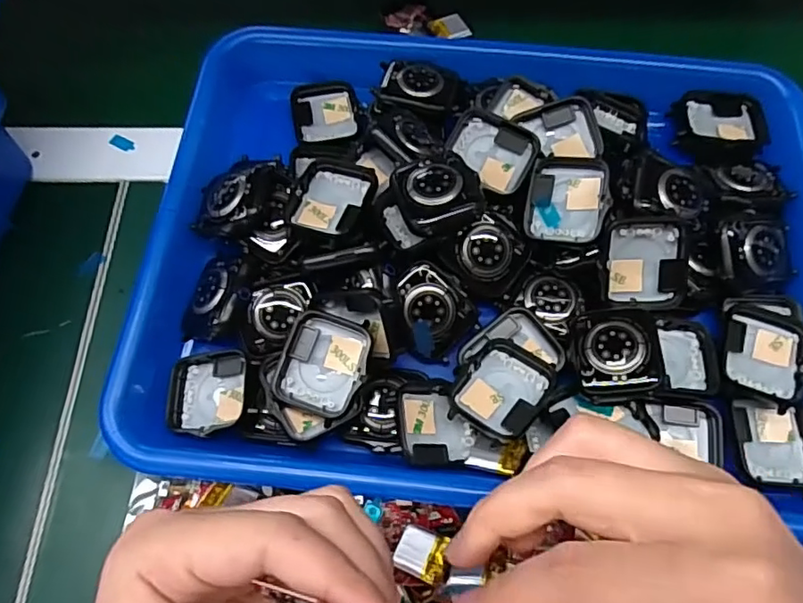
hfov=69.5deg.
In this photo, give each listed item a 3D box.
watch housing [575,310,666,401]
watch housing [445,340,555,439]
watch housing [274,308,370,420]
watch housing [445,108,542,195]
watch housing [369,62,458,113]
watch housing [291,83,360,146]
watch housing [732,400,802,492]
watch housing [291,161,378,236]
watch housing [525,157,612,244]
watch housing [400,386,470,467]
[{"bbox_3d":[0.094,0.022,0.252,0.034,0.012,0.041,-2,68,19],"label":"watch housing"},{"bbox_3d":[0.045,0.038,0.253,0.036,0.013,0.042,30,70,14],"label":"watch housing"},{"bbox_3d":[-0.034,0.026,0.250,0.035,0.009,0.041,17,67,9],"label":"watch housing"},{"bbox_3d":[0.044,-0.073,0.286,0.042,0.006,0.034,26,86,6],"label":"watch housing"},{"bbox_3d":[0.009,-0.115,0.314,0.043,0.013,0.031,15,67,8],"label":"watch housing"},{"bbox_3d":[-0.042,-0.105,0.325,0.036,0.012,0.035,-13,66,-5],"label":"watch housing"},{"bbox_3d":[0.163,0.062,0.251,0.035,0.010,0.037,5,66,3],"label":"watch housing"},{"bbox_3d":[-0.031,-0.048,0.277,0.035,0.016,0.041,13,66,7],"label":"watch housing"},{"bbox_3d":[0.079,-0.048,0.274,0.036,0.009,0.041,8,82,20],"label":"watch housing"},{"bbox_3d":[0.014,0.055,0.251,0.035,0.010,0.032,8,56,-28],"label":"watch housing"}]

